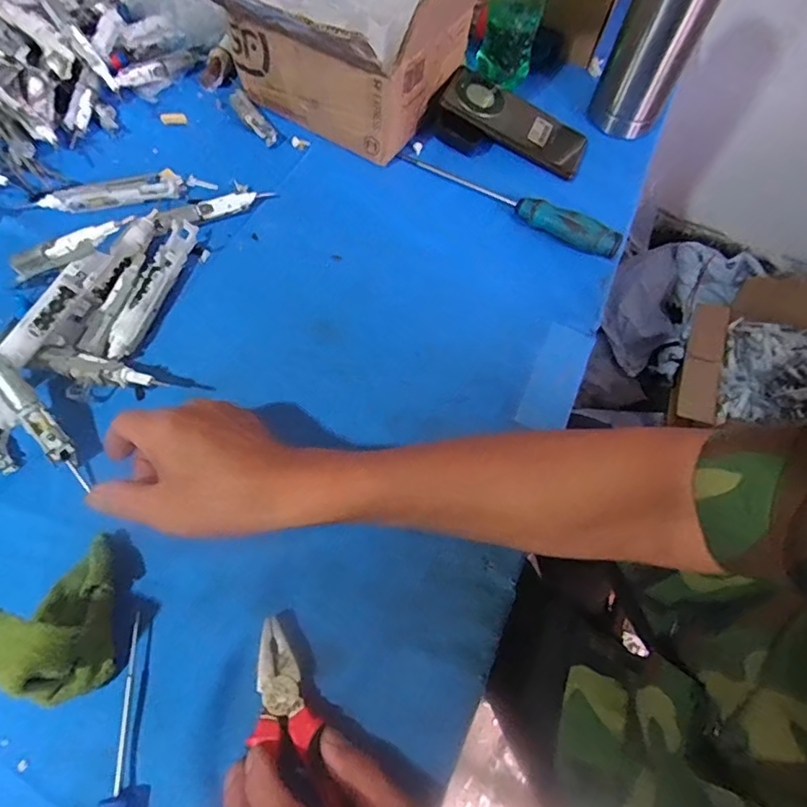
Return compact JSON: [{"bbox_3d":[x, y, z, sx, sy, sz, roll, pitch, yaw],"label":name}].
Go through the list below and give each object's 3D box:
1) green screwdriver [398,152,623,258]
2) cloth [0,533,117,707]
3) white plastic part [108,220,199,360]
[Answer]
[{"bbox_3d":[0.102,-0.210,0.540,0.244,0.026,0.023,32,66,12],"label":"green screwdriver"},{"bbox_3d":[-0.212,0.130,0.331,0.050,0.056,0.097,-9,64,-10],"label":"cloth"},{"bbox_3d":[-0.213,-0.098,0.462,0.022,0.021,0.142,13,64,3],"label":"white plastic part"}]

